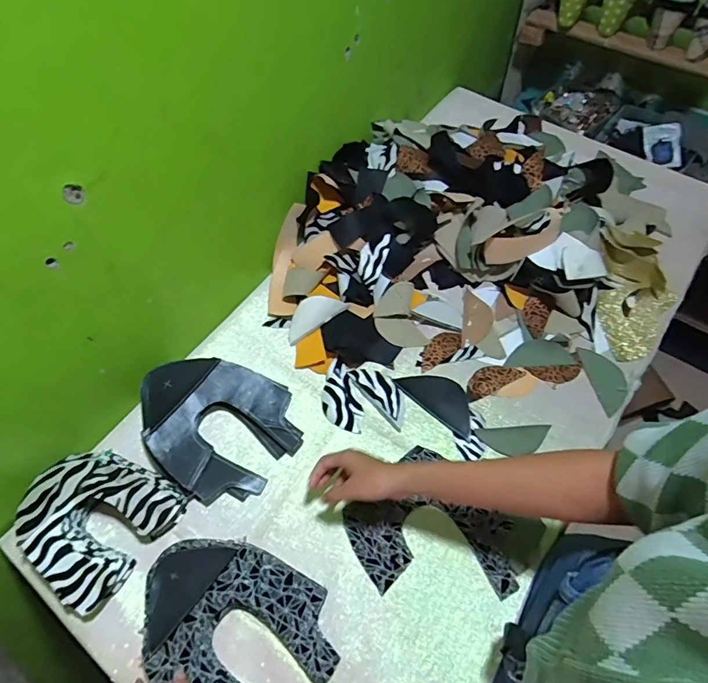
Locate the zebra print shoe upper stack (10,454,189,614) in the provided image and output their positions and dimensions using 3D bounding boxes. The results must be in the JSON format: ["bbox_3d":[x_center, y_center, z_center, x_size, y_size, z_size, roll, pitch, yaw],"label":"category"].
[{"bbox_3d":[-0.339,0.226,0.599,0.164,0.066,0.170,29,66,17],"label":"zebra print shoe upper stack"}]

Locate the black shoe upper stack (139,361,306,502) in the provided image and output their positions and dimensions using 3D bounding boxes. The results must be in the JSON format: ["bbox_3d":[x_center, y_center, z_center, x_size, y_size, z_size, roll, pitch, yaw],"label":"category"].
[{"bbox_3d":[-0.205,0.117,0.670,0.233,0.051,0.188,25,65,15],"label":"black shoe upper stack"}]

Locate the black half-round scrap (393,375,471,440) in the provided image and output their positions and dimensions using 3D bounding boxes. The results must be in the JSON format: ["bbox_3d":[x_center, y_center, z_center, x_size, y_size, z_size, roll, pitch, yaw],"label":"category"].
[{"bbox_3d":[0.133,0.084,0.706,0.130,0.008,0.062,37,68,20],"label":"black half-round scrap"}]

